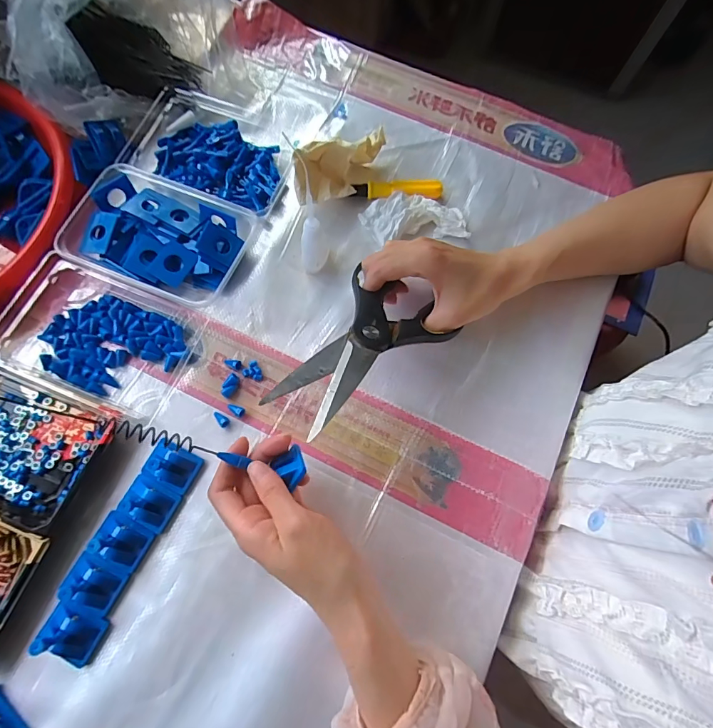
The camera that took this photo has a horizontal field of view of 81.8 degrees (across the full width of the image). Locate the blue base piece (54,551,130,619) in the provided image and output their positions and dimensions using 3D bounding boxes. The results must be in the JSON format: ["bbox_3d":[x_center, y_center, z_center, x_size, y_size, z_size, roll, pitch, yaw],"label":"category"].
[{"bbox_3d":[-0.206,0.173,0.322,0.037,0.020,0.035,24,73,7],"label":"blue base piece"}]

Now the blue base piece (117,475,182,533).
[{"bbox_3d":[-0.173,0.115,0.341,0.041,0.018,0.033,28,73,8],"label":"blue base piece"}]

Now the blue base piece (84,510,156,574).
[{"bbox_3d":[-0.191,0.142,0.331,0.040,0.022,0.034,27,73,7],"label":"blue base piece"}]

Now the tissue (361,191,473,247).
[{"bbox_3d":[0.059,-0.151,0.431,0.105,0.022,0.055,-4,72,-2],"label":"tissue"}]

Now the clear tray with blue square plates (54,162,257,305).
[{"bbox_3d":[-0.193,-0.123,0.406,0.153,0.037,0.110,22,73,6],"label":"clear tray with blue square plates"}]

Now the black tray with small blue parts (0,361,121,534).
[{"bbox_3d":[-0.303,0.061,0.352,0.153,0.025,0.108,22,73,6],"label":"black tray with small blue parts"}]

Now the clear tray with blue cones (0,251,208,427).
[{"bbox_3d":[-0.249,-0.031,0.381,0.184,0.032,0.110,22,73,6],"label":"clear tray with blue cones"}]

